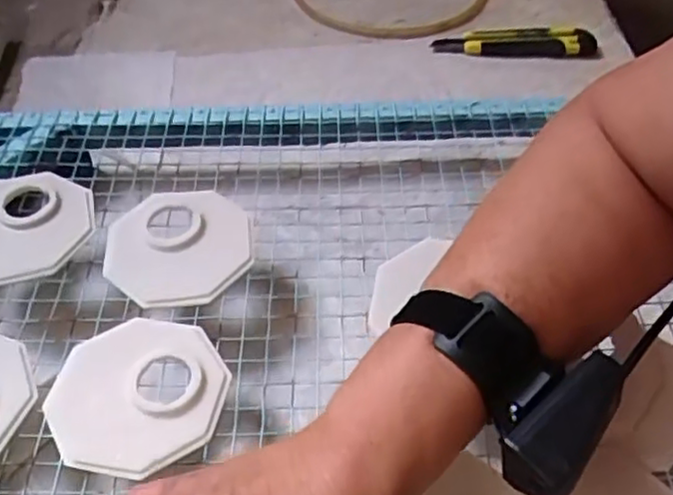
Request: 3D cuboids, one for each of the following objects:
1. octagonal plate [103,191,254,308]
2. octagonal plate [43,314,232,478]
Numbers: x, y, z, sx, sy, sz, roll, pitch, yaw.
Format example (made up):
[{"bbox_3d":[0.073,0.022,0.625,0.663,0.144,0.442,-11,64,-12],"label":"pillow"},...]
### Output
[{"bbox_3d":[-0.112,-0.002,0.477,0.099,0.011,0.100,-11,48,-5],"label":"octagonal plate"},{"bbox_3d":[-0.118,0.083,0.402,0.101,0.007,0.100,2,48,7],"label":"octagonal plate"}]

